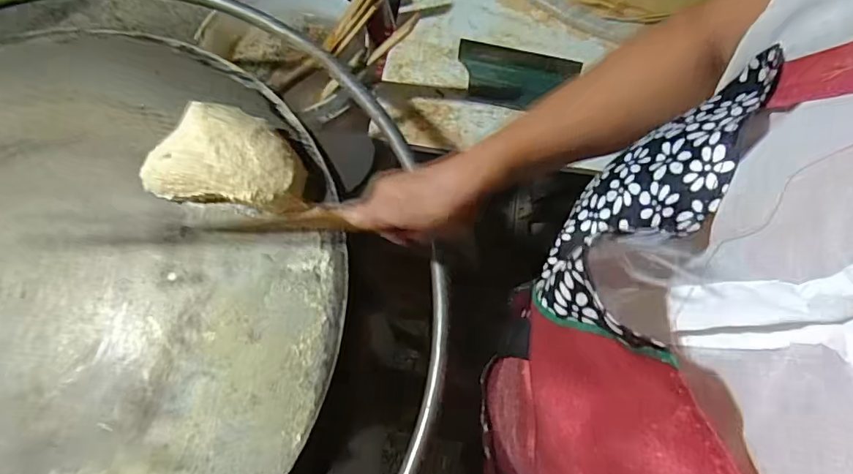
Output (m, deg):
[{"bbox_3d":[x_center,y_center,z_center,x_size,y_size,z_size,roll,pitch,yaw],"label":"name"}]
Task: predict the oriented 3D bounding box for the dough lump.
[{"bbox_3d":[-0.197,-0.082,0.512,0.158,0.057,0.092,11,69,6],"label":"dough lump"}]

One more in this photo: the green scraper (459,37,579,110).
[{"bbox_3d":[0.139,-0.255,0.811,0.188,0.020,0.123,13,69,7],"label":"green scraper"}]

